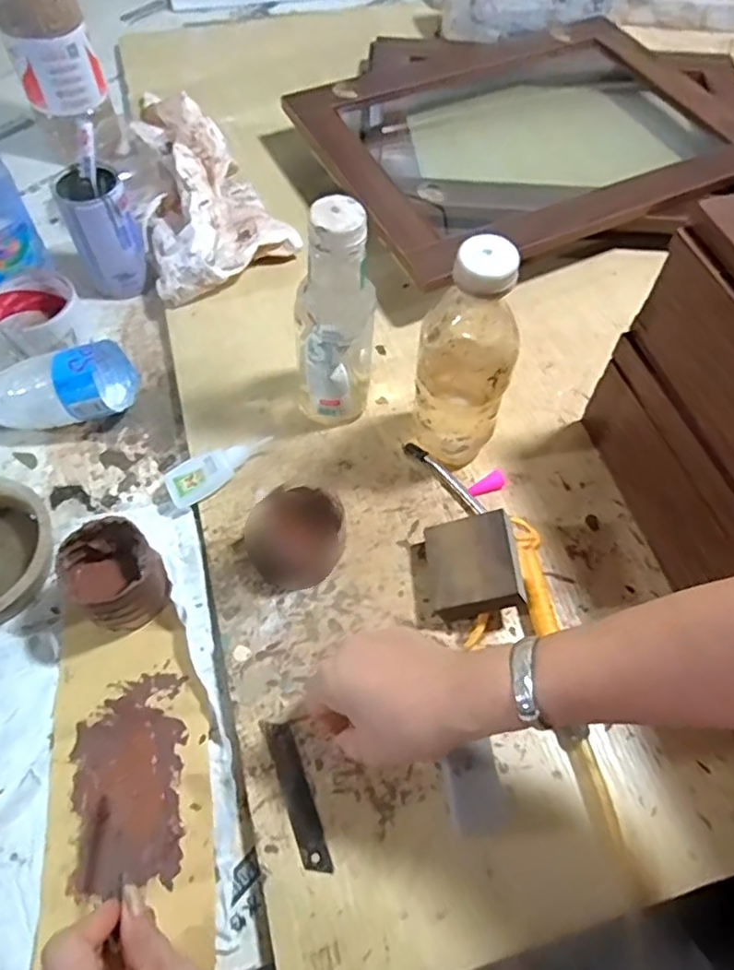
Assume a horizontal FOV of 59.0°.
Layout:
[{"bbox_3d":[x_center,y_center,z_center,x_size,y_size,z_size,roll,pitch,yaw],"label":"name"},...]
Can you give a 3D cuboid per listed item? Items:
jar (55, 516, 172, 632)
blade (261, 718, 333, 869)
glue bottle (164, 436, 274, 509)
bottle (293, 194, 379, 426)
[{"bbox_3d":[-0.187,0.070,0.489,0.063,0.065,0.066,0,60,-1],"label":"jar"},{"bbox_3d":[-0.047,0.206,0.434,0.019,0.004,0.098,-20,62,-12],"label":"blade"},{"bbox_3d":[-0.128,-0.018,0.556,0.092,0.020,0.035,-29,64,-17],"label":"glue bottle"},{"bbox_3d":[-0.025,-0.122,0.517,0.063,0.202,0.054,-1,60,-2],"label":"bottle"}]

